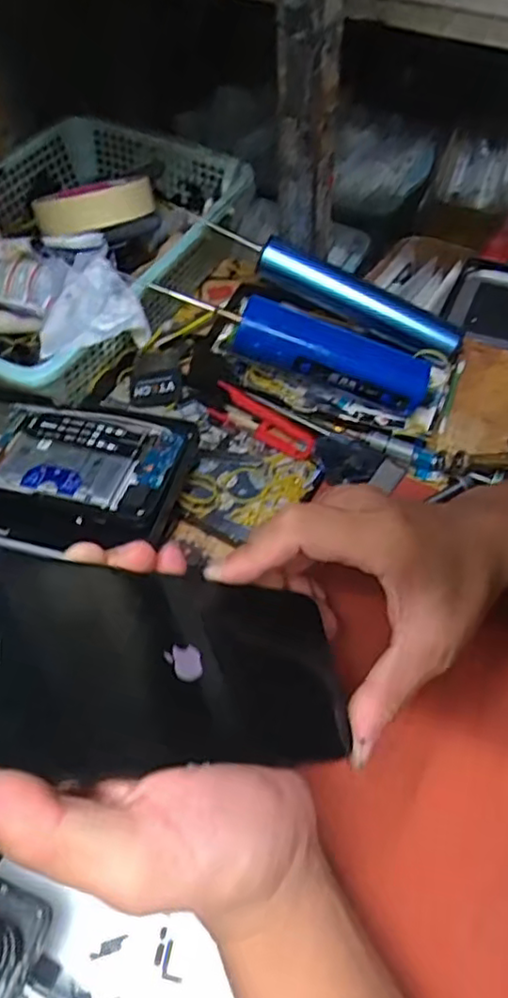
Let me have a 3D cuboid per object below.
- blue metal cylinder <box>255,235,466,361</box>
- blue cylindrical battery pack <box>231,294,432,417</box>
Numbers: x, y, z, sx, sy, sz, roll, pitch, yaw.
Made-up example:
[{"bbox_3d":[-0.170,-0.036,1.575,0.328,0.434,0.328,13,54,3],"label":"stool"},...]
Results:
[{"bbox_3d":[0.077,-0.146,0.471,0.153,0.027,0.026,25,60,0],"label":"blue metal cylinder"},{"bbox_3d":[0.053,-0.095,0.437,0.129,0.035,0.032,19,58,-5],"label":"blue cylindrical battery pack"}]

